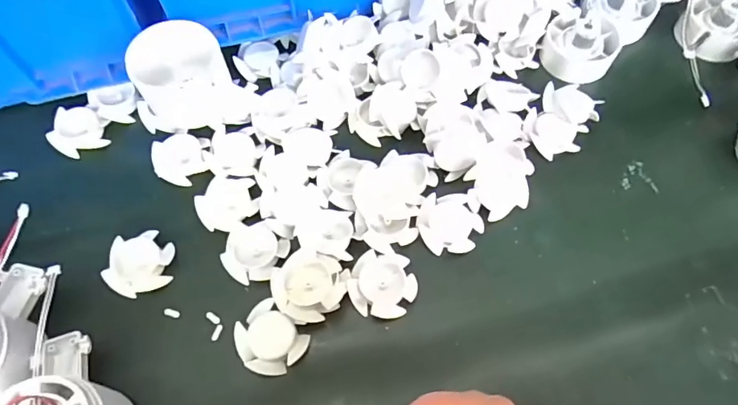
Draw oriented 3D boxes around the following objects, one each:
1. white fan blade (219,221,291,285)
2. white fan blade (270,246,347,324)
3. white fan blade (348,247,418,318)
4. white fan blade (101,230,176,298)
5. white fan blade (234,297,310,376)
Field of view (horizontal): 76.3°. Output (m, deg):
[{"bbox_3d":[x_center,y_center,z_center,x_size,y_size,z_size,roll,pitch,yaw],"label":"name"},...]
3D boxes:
[{"bbox_3d":[-0.074,0.031,0.298,0.039,0.012,0.037,0,64,0],"label":"white fan blade"},{"bbox_3d":[-0.035,0.048,0.277,0.040,0.022,0.039,36,69,16],"label":"white fan blade"},{"bbox_3d":[0.009,0.050,0.286,0.040,0.008,0.038,0,64,0],"label":"white fan blade"},{"bbox_3d":[-0.144,0.038,0.295,0.039,0.012,0.037,1,70,-2],"label":"white fan blade"},{"bbox_3d":[-0.058,0.080,0.273,0.039,0.010,0.034,38,70,17],"label":"white fan blade"}]

